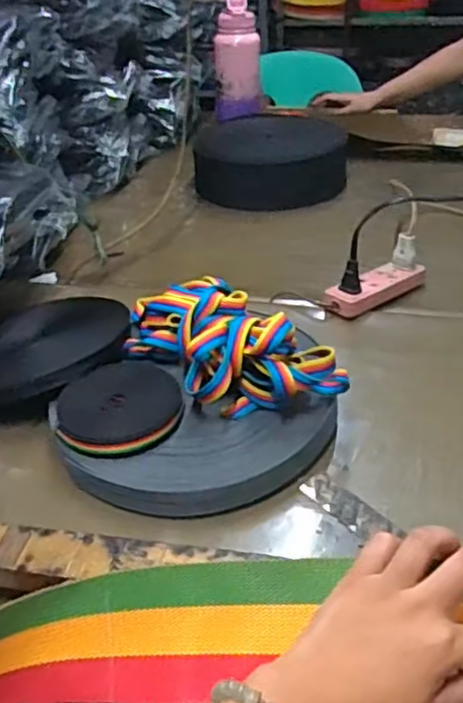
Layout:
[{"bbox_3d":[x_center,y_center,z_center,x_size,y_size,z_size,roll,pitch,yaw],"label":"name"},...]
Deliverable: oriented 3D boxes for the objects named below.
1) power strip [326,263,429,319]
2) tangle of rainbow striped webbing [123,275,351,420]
[{"bbox_3d":[0.171,-0.078,0.768,0.145,0.022,0.047,-27,41,-28],"label":"power strip"},{"bbox_3d":[-0.018,-0.015,0.598,0.098,0.076,0.239,-29,43,-31],"label":"tangle of rainbow striped webbing"}]

